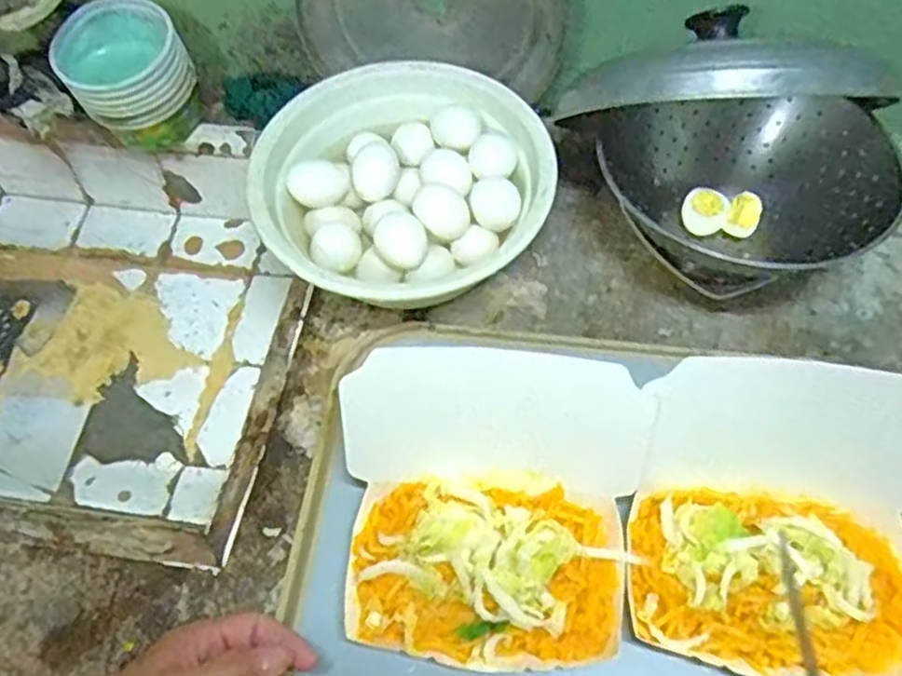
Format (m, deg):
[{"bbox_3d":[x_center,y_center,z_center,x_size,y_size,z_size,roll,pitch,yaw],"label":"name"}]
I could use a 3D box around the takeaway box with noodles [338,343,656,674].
[{"bbox_3d":[0.029,0.104,0.467,0.207,0.100,0.190,4,60,4],"label":"takeaway box with noodles"}]

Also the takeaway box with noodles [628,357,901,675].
[{"bbox_3d":[0.222,0.118,0.449,0.201,0.105,0.162,4,60,4],"label":"takeaway box with noodles"}]

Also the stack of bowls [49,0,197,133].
[{"bbox_3d":[-0.319,-0.268,0.702,0.117,0.073,0.093,-34,65,-16],"label":"stack of bowls"}]

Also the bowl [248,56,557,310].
[{"bbox_3d":[-0.041,-0.138,0.657,0.244,0.095,0.227,-1,60,2],"label":"bowl"}]

